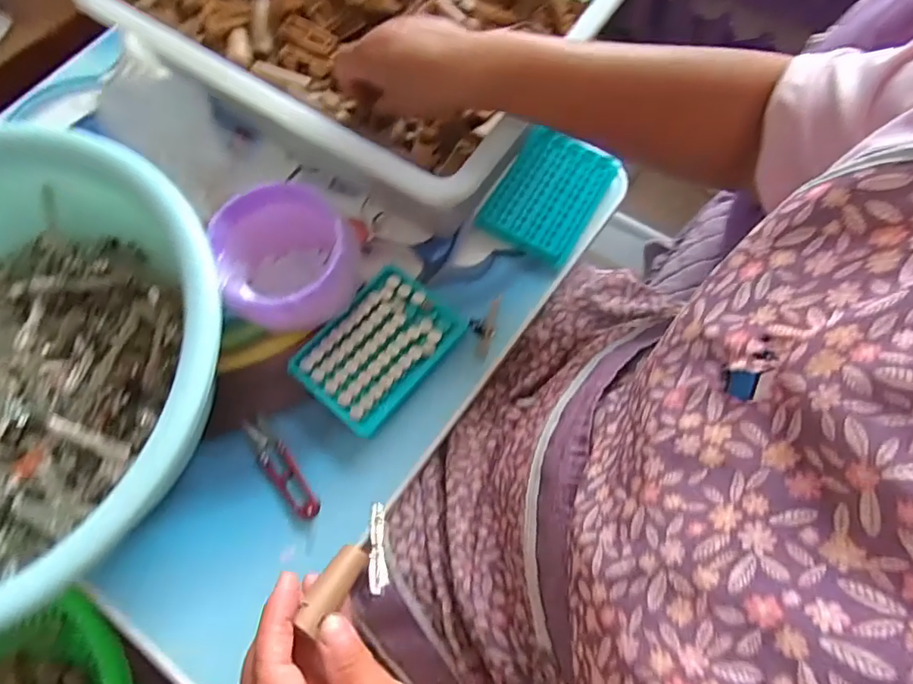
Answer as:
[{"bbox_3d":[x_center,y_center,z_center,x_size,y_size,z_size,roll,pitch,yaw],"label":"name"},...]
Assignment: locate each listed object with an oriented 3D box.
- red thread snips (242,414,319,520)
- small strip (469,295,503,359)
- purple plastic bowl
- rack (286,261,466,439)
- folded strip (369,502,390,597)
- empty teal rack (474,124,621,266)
[{"bbox_3d":[-0.148,0.105,0.457,0.023,0.010,0.099,-36,71,-12],"label":"red thread snips"},{"bbox_3d":[0.025,-0.016,0.495,0.024,0.008,0.060,10,69,6],"label":"small strip"},{"bbox_3d":[-0.142,-0.065,0.471,0.103,0.090,0.101,-1,68,2],"label":"purple plastic bowl"},{"bbox_3d":[-0.069,0.003,0.477,0.095,0.021,0.132,38,74,16],"label":"rack"},{"bbox_3d":[-0.050,0.132,0.354,0.012,0.006,0.059,-7,46,-1],"label":"folded strip"},{"bbox_3d":[0.088,-0.147,0.533,0.097,0.017,0.126,29,72,13],"label":"empty teal rack"}]

